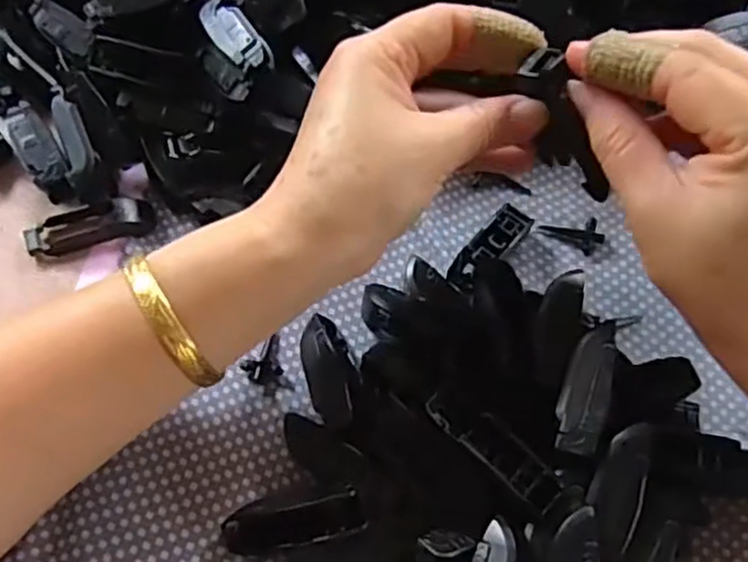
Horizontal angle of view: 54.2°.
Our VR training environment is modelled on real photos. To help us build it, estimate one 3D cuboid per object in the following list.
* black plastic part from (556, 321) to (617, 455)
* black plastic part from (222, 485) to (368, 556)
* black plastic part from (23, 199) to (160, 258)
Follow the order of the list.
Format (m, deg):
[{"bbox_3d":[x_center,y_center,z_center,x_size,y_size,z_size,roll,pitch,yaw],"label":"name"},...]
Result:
[{"bbox_3d":[0.079,0.041,0.271,0.018,0.010,0.052,2,59,28],"label":"black plastic part"},{"bbox_3d":[-0.031,0.091,0.279,0.056,0.009,0.018,-17,62,15],"label":"black plastic part"},{"bbox_3d":[-0.130,-0.026,0.336,0.055,0.009,0.018,-17,66,-9],"label":"black plastic part"}]

